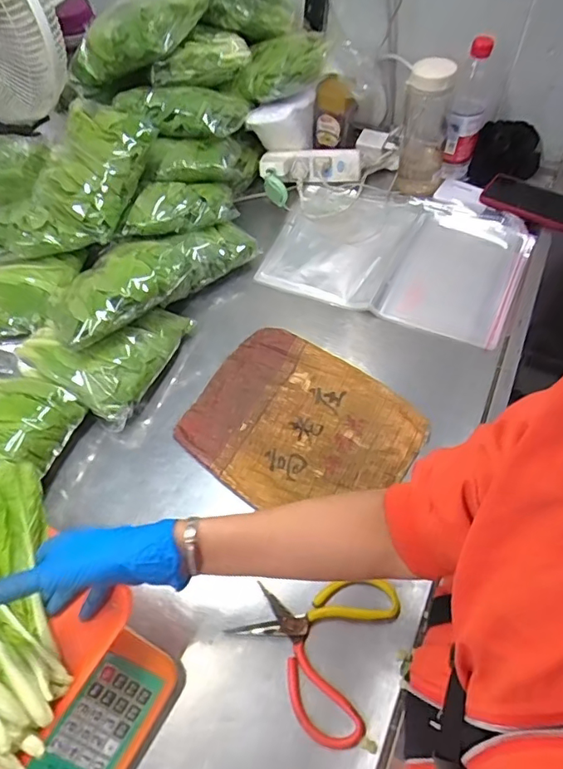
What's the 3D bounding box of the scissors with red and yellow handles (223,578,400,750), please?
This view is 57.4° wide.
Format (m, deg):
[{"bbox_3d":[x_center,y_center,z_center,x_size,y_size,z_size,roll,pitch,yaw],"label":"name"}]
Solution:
[{"bbox_3d":[0.032,0.274,0.557,0.155,0.022,0.163,19,59,15],"label":"scissors with red and yellow handles"}]

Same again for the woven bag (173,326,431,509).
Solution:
[{"bbox_3d":[0.022,0.054,0.689,0.288,0.020,0.229,31,63,21],"label":"woven bag"}]

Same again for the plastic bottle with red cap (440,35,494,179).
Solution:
[{"bbox_3d":[0.312,-0.456,0.859,0.059,0.215,0.069,16,60,13],"label":"plastic bottle with red cap"}]

